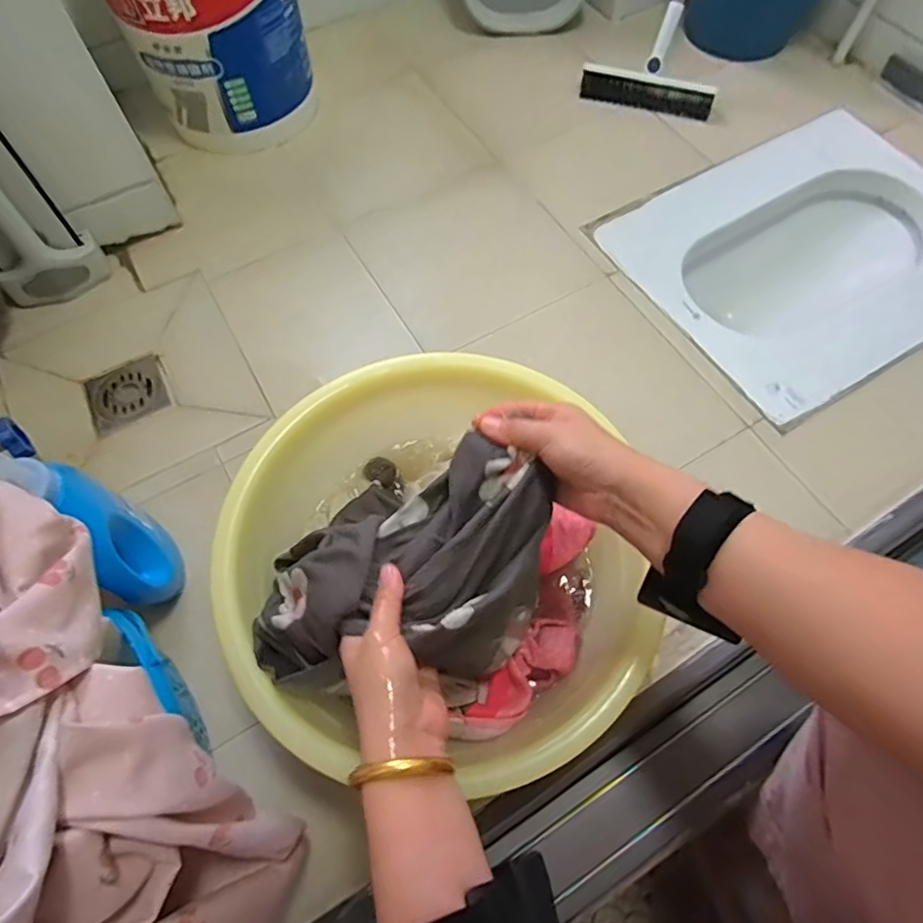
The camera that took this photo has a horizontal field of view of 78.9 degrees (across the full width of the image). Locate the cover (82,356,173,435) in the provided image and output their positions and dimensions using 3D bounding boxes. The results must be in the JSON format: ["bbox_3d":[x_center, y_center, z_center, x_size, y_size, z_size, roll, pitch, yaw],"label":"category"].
[{"bbox_3d":[-0.451,-0.092,0.760,0.098,0.004,0.099,-29,68,-12],"label":"cover"}]

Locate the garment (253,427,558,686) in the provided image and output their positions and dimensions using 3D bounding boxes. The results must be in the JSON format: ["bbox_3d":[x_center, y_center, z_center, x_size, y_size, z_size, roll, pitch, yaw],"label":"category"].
[{"bbox_3d":[-0.045,0.099,0.445,0.242,0.142,0.143,-17,66,-7],"label":"garment"}]

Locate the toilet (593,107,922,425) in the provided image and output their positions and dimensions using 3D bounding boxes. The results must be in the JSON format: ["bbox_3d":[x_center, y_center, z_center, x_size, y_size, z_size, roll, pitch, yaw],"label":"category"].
[{"bbox_3d":[0.543,-0.299,0.932,0.551,0.191,0.396,-29,68,-12],"label":"toilet"}]

